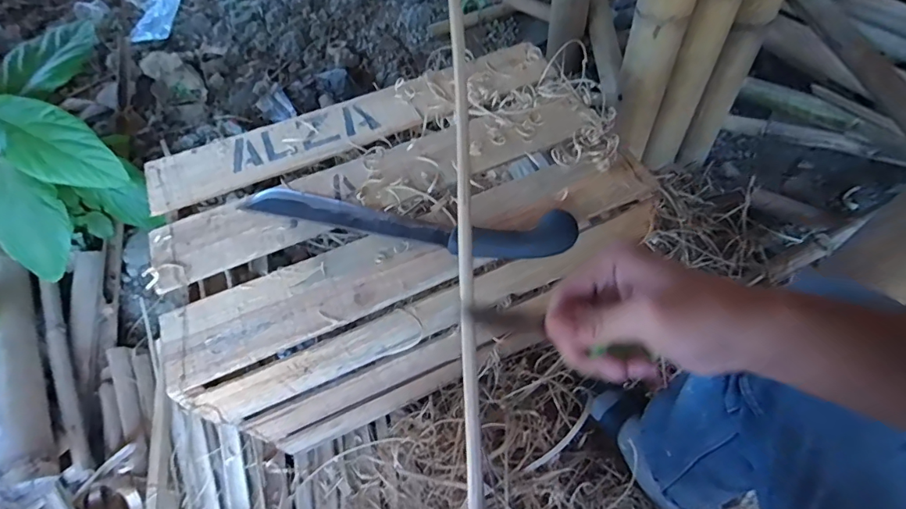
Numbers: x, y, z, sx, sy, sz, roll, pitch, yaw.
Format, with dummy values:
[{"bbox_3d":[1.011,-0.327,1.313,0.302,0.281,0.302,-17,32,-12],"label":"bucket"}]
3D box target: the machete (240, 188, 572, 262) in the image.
[{"bbox_3d":[-0.060,-0.039,0.530,0.392,0.025,0.060,8,58,7],"label":"machete"}]

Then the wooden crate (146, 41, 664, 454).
[{"bbox_3d":[-0.072,-0.013,0.696,0.571,0.316,0.346,-20,59,-10],"label":"wooden crate"}]

